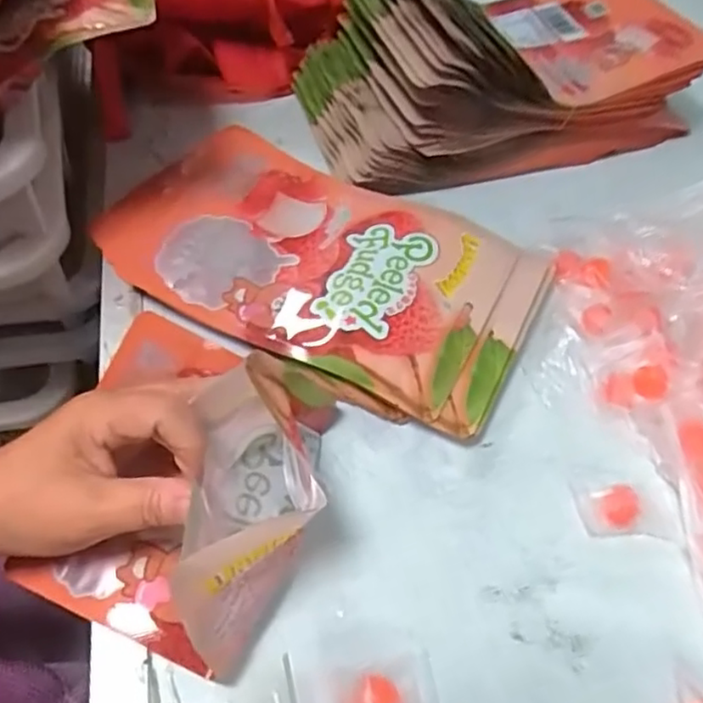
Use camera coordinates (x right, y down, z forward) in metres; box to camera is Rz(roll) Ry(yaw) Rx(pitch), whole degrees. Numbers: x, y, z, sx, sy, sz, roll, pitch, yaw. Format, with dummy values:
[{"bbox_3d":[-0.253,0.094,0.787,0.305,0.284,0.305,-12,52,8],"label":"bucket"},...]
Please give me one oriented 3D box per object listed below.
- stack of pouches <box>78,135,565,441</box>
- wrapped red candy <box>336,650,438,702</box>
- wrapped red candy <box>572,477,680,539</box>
[{"bbox_3d":[-0.026,-0.054,0.423,0.285,0.023,0.172,25,59,13],"label":"stack of pouches"},{"bbox_3d":[0.017,0.153,0.287,0.044,0.017,0.034,-6,57,-7],"label":"wrapped red candy"},{"bbox_3d":[0.149,0.082,0.350,0.053,0.012,0.032,1,57,-2],"label":"wrapped red candy"}]

